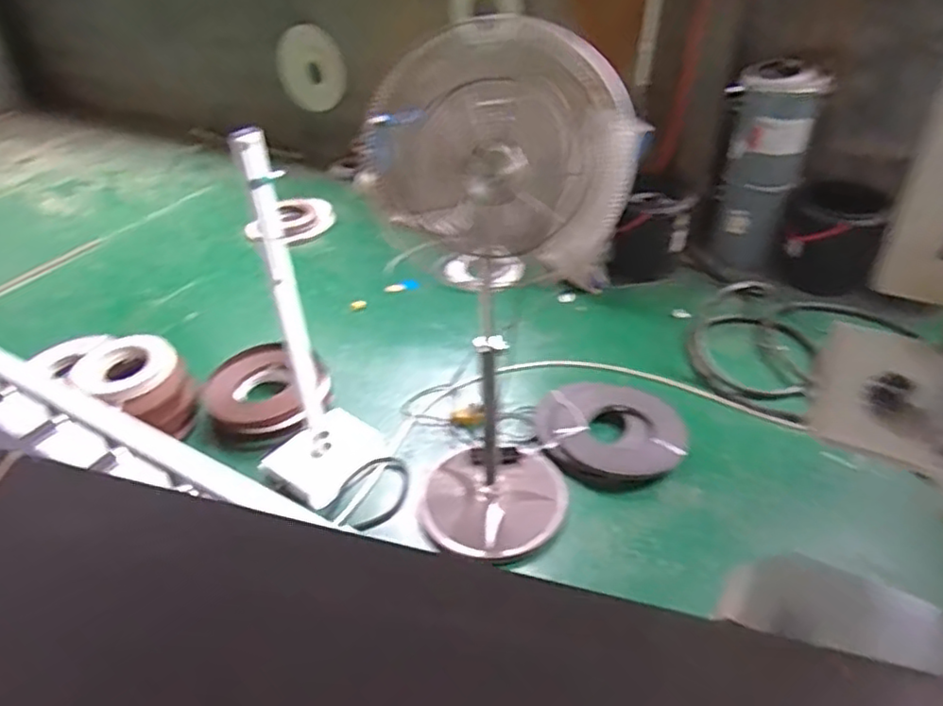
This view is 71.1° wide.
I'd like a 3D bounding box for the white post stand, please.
[{"bbox_3d":[-0.532,-0.084,1.793,0.369,0.996,0.330,25,47,30],"label":"white post stand"}]

